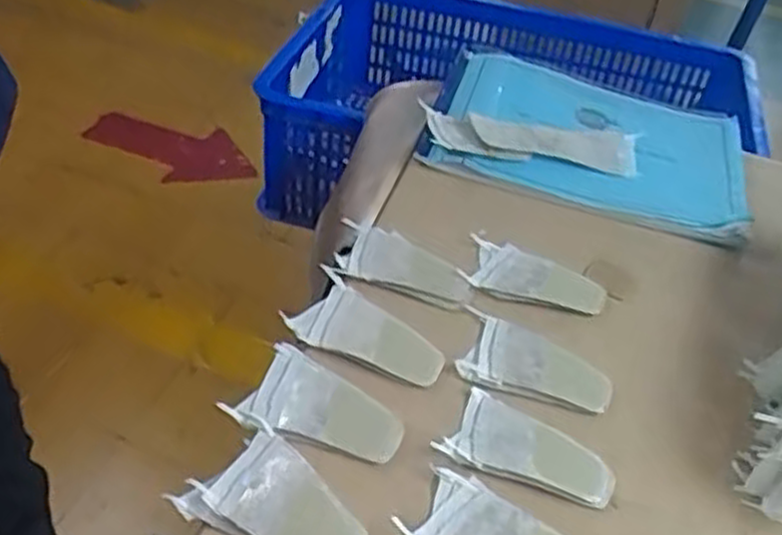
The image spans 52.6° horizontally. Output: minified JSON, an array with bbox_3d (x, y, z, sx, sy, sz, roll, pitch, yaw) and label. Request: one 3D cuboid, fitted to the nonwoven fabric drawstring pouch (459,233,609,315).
[{"bbox_3d":[0.108,0.009,0.604,0.108,0.007,0.059,20,43,14],"label":"nonwoven fabric drawstring pouch"}]

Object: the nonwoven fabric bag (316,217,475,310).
[{"bbox_3d":[0.008,-0.002,0.598,0.111,0.008,0.062,19,42,13],"label":"nonwoven fabric bag"}]

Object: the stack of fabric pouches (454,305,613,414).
[{"bbox_3d":[0.096,0.068,0.540,0.107,0.008,0.062,23,44,17],"label":"stack of fabric pouches"}]

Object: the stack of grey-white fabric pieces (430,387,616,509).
[{"bbox_3d":[0.085,0.113,0.481,0.100,0.005,0.059,25,44,19],"label":"stack of grey-white fabric pieces"}]

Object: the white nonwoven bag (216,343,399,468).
[{"bbox_3d":[-0.043,0.088,0.491,0.102,0.006,0.063,23,43,17],"label":"white nonwoven bag"}]

